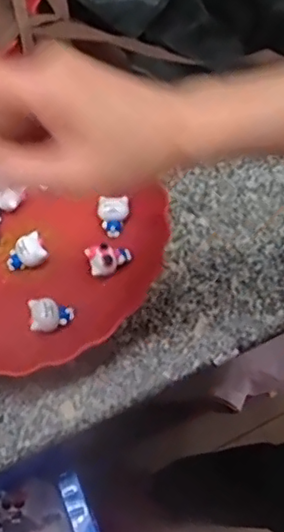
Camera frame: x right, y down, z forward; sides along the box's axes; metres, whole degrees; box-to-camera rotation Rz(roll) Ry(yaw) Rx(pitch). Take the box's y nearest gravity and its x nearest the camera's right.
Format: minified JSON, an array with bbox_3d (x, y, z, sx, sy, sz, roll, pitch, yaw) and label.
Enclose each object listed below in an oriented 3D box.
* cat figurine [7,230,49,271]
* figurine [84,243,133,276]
[{"bbox_3d":[-0.096,-0.009,0.488,0.034,0.024,0.022,-22,65,-8],"label":"cat figurine"},{"bbox_3d":[-0.027,-0.006,0.482,0.036,0.015,0.023,-10,64,-3],"label":"figurine"}]

